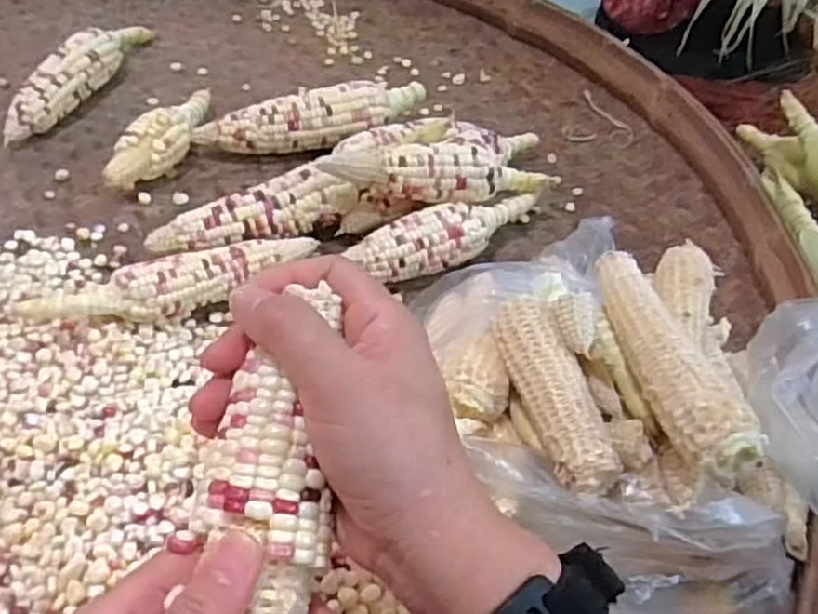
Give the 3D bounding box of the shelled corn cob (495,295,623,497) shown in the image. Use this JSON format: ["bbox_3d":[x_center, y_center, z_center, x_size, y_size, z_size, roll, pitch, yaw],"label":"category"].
[{"bbox_3d":[0.074,0.047,0.384,0.031,0.042,0.108,-10,45,-11],"label":"shelled corn cob"}]

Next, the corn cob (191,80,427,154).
[{"bbox_3d":[-0.086,-0.177,0.699,0.227,0.050,0.042,-14,46,-18],"label":"corn cob"}]

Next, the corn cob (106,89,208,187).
[{"bbox_3d":[-0.220,-0.159,0.677,0.044,0.048,0.172,9,43,6],"label":"corn cob"}]

